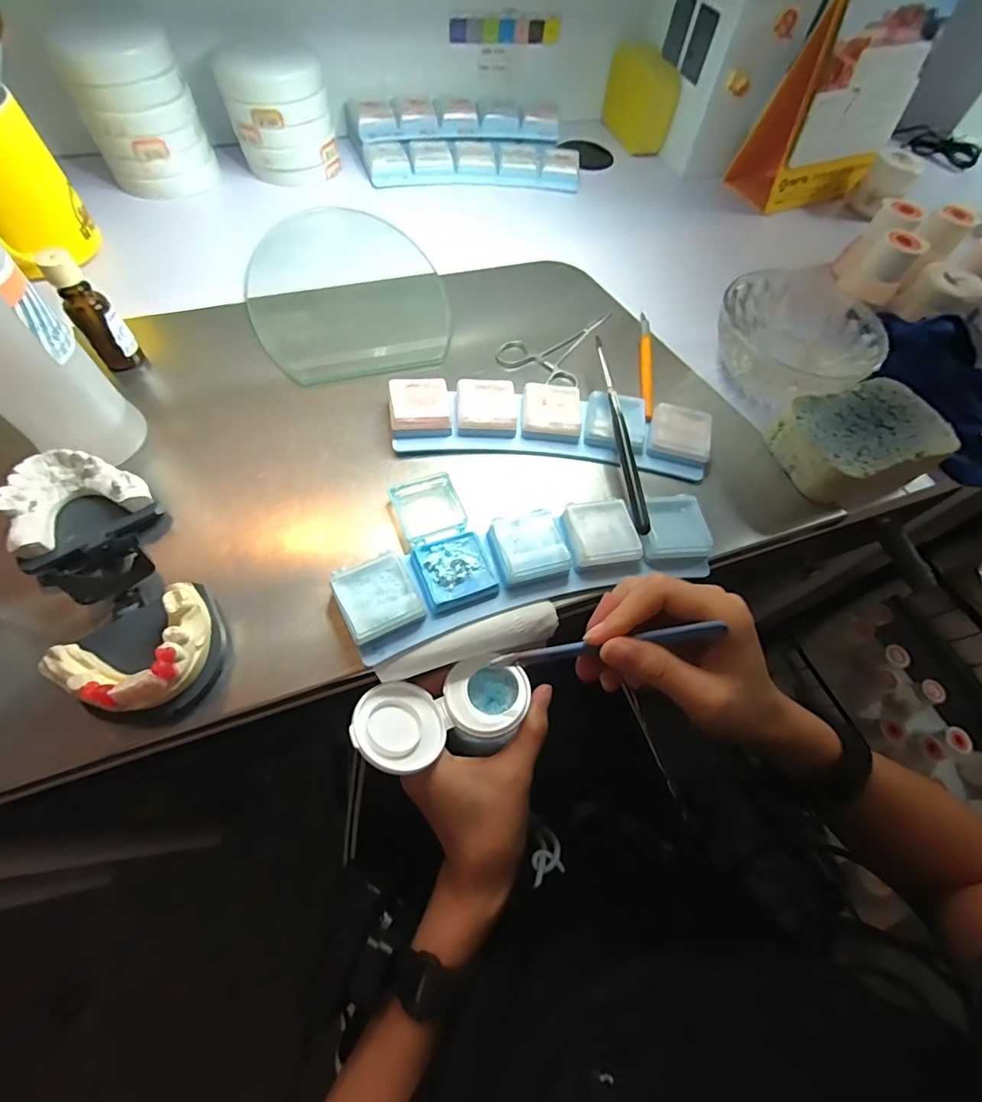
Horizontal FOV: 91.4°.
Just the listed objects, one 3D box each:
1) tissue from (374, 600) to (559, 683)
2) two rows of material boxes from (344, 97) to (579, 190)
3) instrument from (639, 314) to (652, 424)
[{"bbox_3d":[-0.012,0.052,0.278,0.104,0.020,0.020,-12,64,-11],"label":"tissue"},{"bbox_3d":[-0.029,-0.435,0.516,0.245,0.043,0.113,-4,62,-6],"label":"two rows of material boxes"},{"bbox_3d":[0.125,-0.153,0.387,0.008,0.010,0.136,10,62,0],"label":"instrument"}]

